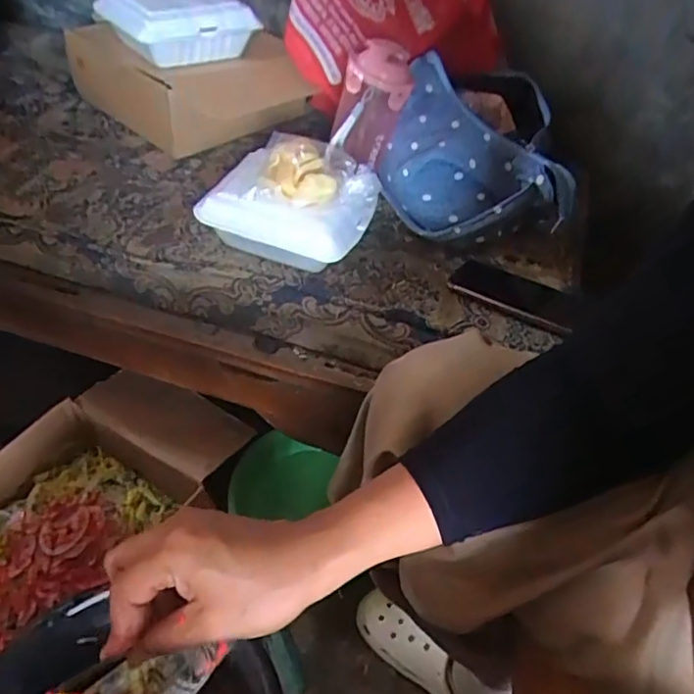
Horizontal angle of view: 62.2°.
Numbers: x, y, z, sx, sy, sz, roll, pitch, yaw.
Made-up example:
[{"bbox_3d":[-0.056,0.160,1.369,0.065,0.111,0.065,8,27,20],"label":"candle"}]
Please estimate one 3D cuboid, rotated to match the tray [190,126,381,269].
[{"bbox_3d":[-0.065,-0.175,0.674,0.203,0.100,0.140,5,48,-1],"label":"tray"}]

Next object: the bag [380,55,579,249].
[{"bbox_3d":[0.167,-0.268,0.763,0.230,0.145,0.251,8,48,2],"label":"bag"}]

